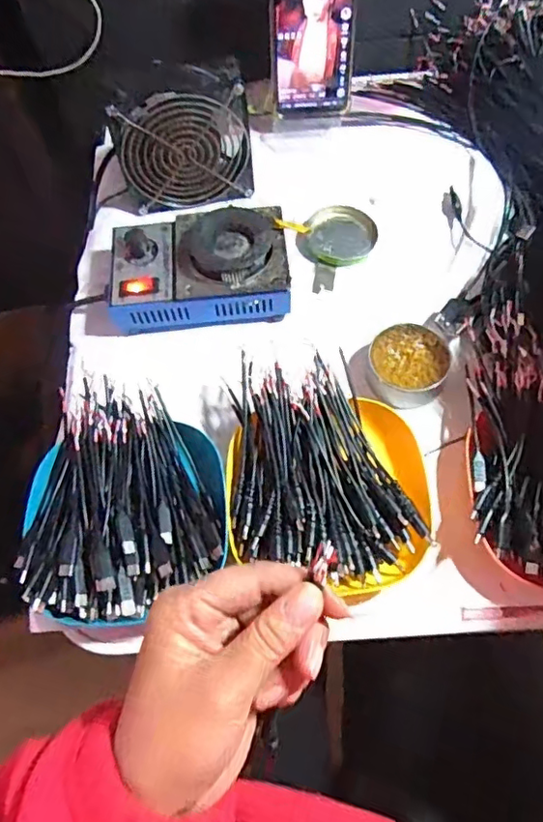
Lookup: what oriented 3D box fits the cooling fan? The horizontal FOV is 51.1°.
[{"bbox_3d":[-0.076,-0.234,0.516,0.116,0.108,0.028,-15,65,-4],"label":"cooling fan"}]

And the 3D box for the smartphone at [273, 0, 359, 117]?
[{"bbox_3d":[0.041,-0.360,0.527,0.078,0.167,0.008,-5,52,-2],"label":"smartphone"}]

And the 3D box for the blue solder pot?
[{"bbox_3d":[-0.062,-0.123,0.491,0.151,0.060,0.101,-5,64,0],"label":"blue solder pot"}]

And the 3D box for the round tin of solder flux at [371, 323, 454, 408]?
[{"bbox_3d":[0.110,-0.036,0.461,0.061,0.031,0.060,-1,64,2],"label":"round tin of solder flux"}]

